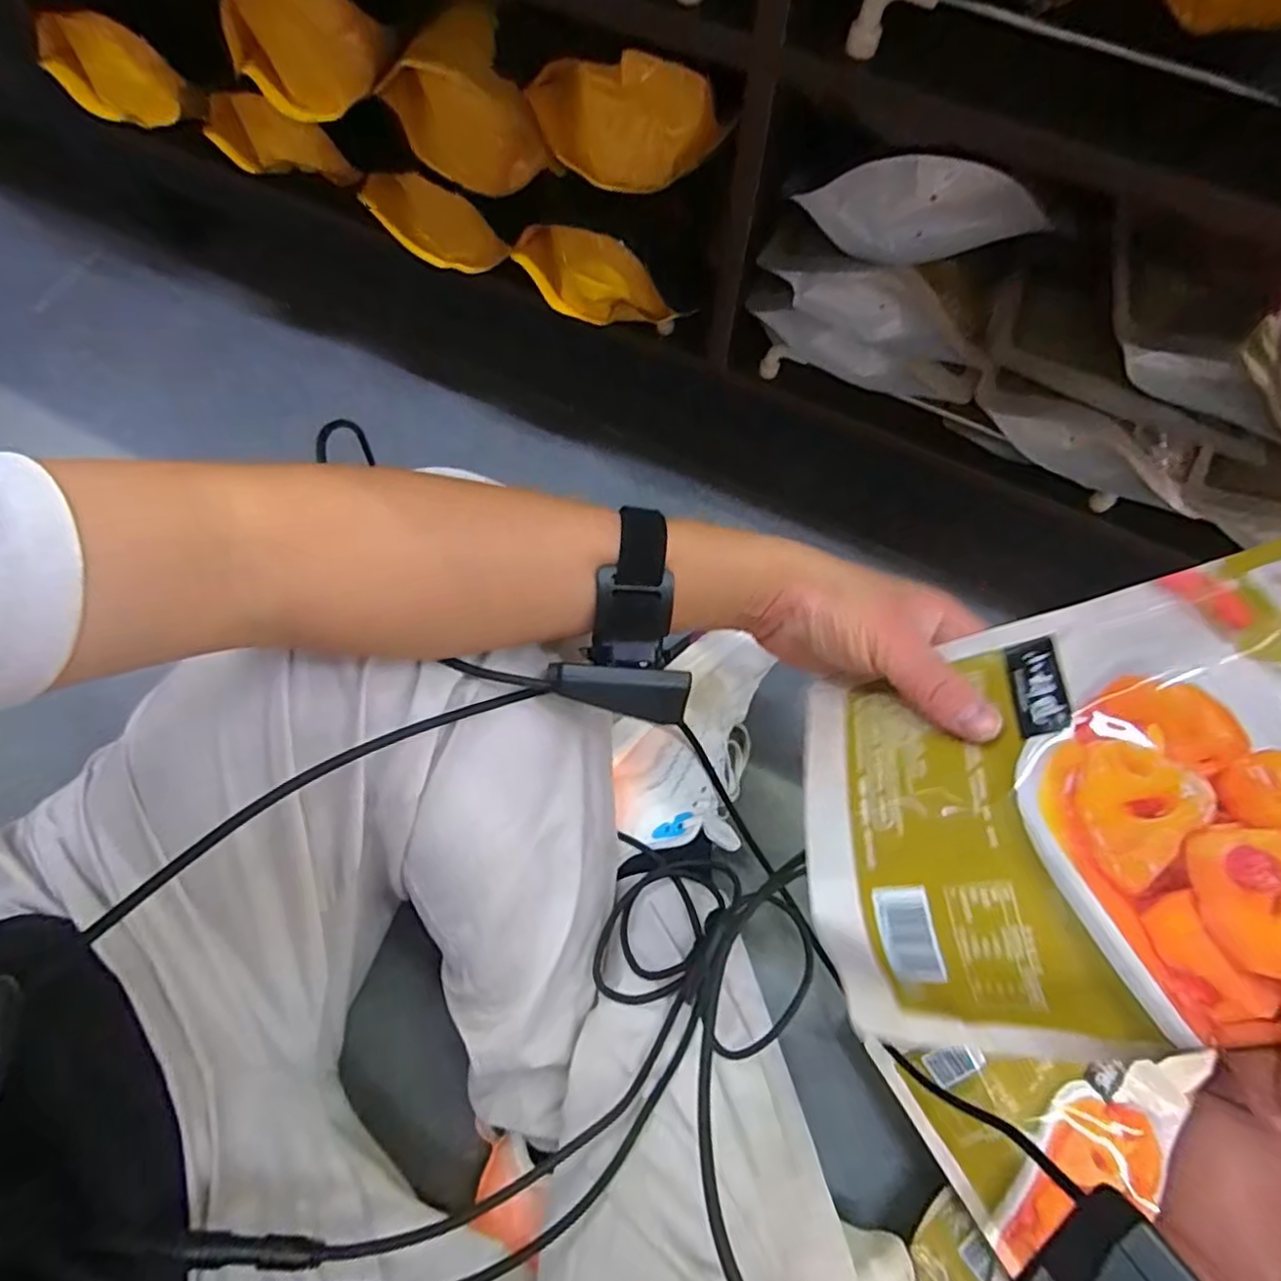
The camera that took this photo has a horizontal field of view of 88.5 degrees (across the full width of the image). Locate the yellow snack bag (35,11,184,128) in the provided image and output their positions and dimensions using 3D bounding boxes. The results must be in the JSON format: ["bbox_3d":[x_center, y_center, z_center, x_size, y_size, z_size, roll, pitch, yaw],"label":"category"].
[{"bbox_3d":[-0.404,-0.432,0.499,0.128,0.062,0.029,27,73,9],"label":"yellow snack bag"}]

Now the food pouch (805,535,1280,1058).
[{"bbox_3d":[0.168,0.066,0.251,0.209,0.022,0.159,-19,67,30],"label":"food pouch"}]

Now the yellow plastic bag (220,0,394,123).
[{"bbox_3d":[-0.204,-0.367,0.412,0.106,0.080,0.027,12,72,4],"label":"yellow plastic bag"}]

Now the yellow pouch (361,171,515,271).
[{"bbox_3d":[-0.153,-0.307,0.483,0.123,0.061,0.011,27,73,9],"label":"yellow pouch"}]

